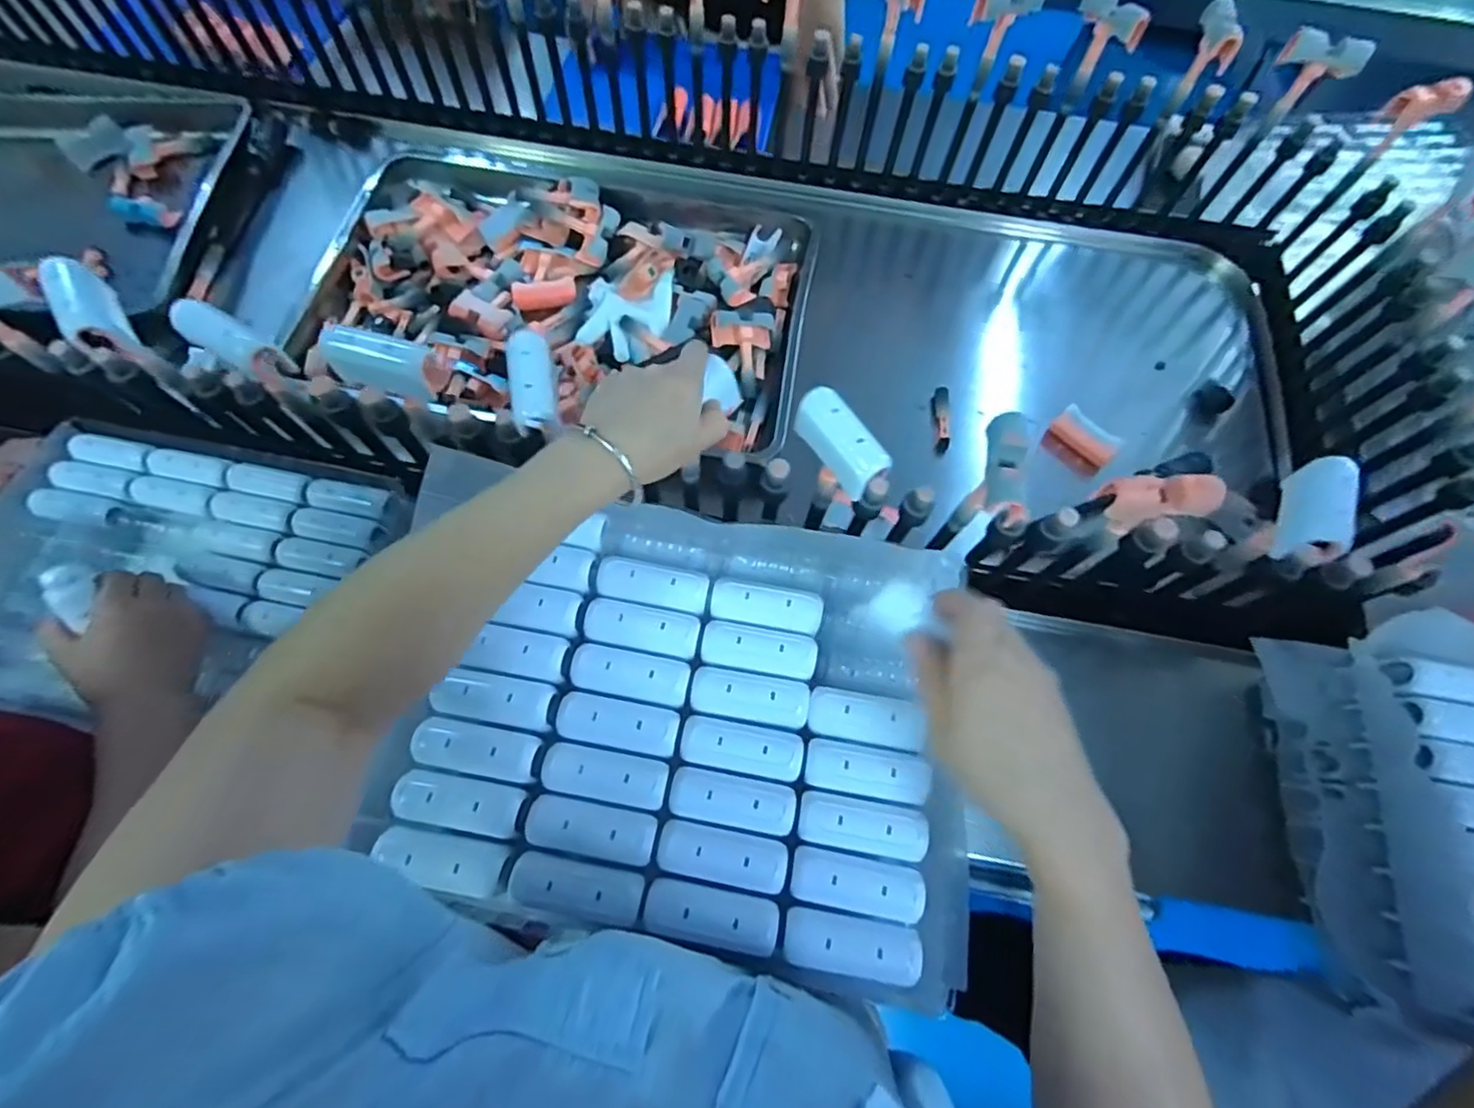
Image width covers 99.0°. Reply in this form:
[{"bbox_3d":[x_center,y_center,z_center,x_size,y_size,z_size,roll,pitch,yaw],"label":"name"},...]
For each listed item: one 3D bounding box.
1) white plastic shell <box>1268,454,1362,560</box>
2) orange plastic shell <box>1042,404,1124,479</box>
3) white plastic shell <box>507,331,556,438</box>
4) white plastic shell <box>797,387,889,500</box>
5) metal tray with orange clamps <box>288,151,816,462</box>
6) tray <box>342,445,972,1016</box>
[{"bbox_3d":[0.409,-0.033,0.445,0.027,0.042,0.071,18,66,5],"label":"white plastic shell"},{"bbox_3d":[0.395,-0.130,0.725,0.037,0.044,0.077,-35,72,-17],"label":"orange plastic shell"},{"bbox_3d":[-0.146,-0.124,0.447,0.029,0.013,0.073,-7,83,-6],"label":"white plastic shell"},{"bbox_3d":[0.071,-0.079,0.440,0.034,0.030,0.077,-27,70,-14],"label":"white plastic shell"},{"bbox_3d":[-0.204,-0.331,0.778,0.576,0.060,0.408,13,66,3],"label":"metal tray with orange clamps"},{"bbox_3d":[-0.016,0.099,0.410,0.345,0.045,0.268,13,66,3],"label":"tray"}]

